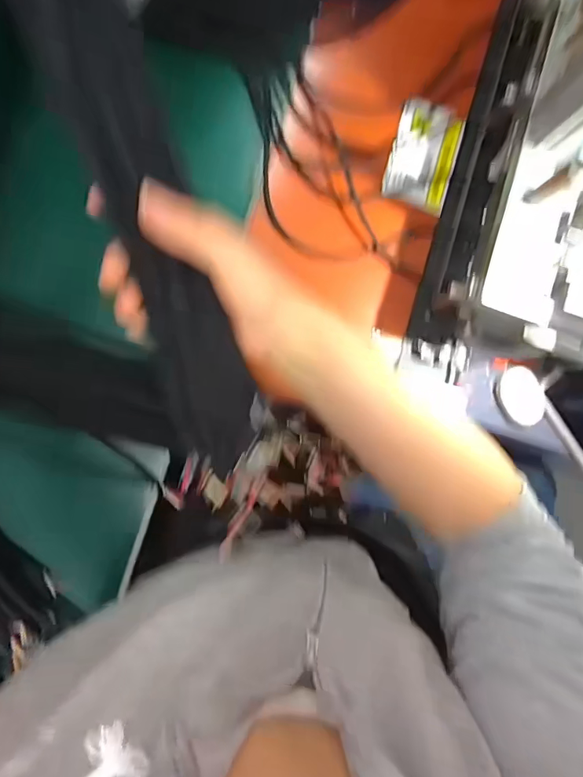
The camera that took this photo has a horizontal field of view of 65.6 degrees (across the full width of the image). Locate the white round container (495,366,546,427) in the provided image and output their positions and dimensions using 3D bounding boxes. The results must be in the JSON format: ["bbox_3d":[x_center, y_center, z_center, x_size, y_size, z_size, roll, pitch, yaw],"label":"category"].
[{"bbox_3d":[0.263,0.009,0.515,0.051,0.015,0.068,-16,89,-8],"label":"white round container"}]

